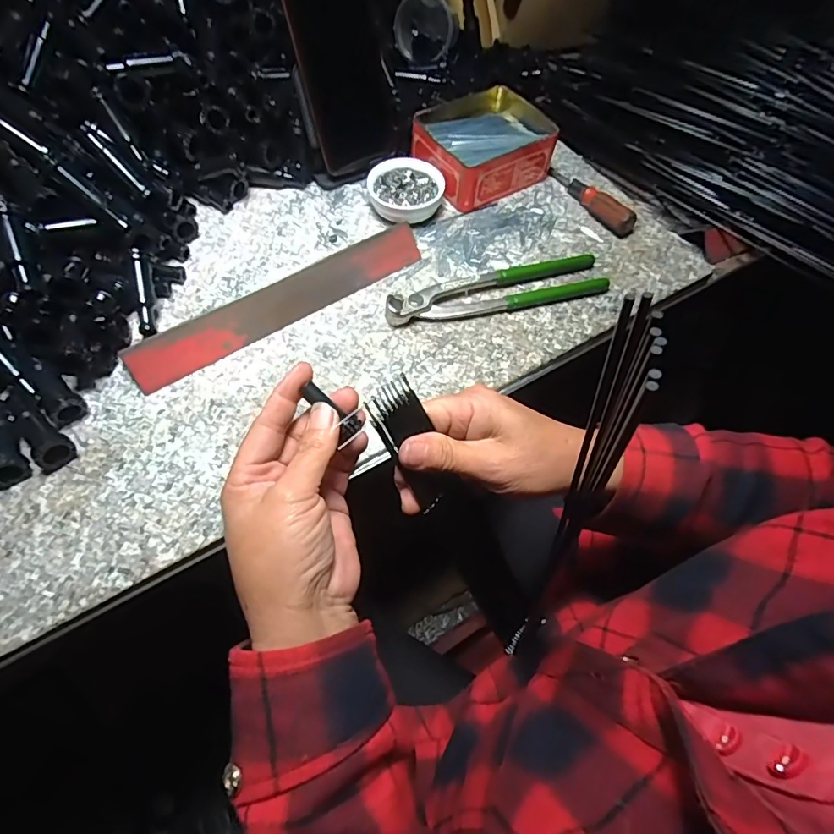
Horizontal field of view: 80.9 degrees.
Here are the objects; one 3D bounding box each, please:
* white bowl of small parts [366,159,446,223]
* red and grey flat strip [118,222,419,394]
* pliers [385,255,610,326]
[{"bbox_3d":[-0.010,-0.216,0.475,0.071,0.027,0.070,1,61,-2],"label":"white bowl of small parts"},{"bbox_3d":[-0.107,-0.096,0.403,0.255,0.034,0.005,-31,29,-18],"label":"red and grey flat strip"},{"bbox_3d":[0.070,-0.109,0.424,0.196,0.017,0.041,-14,63,-11],"label":"pliers"}]

